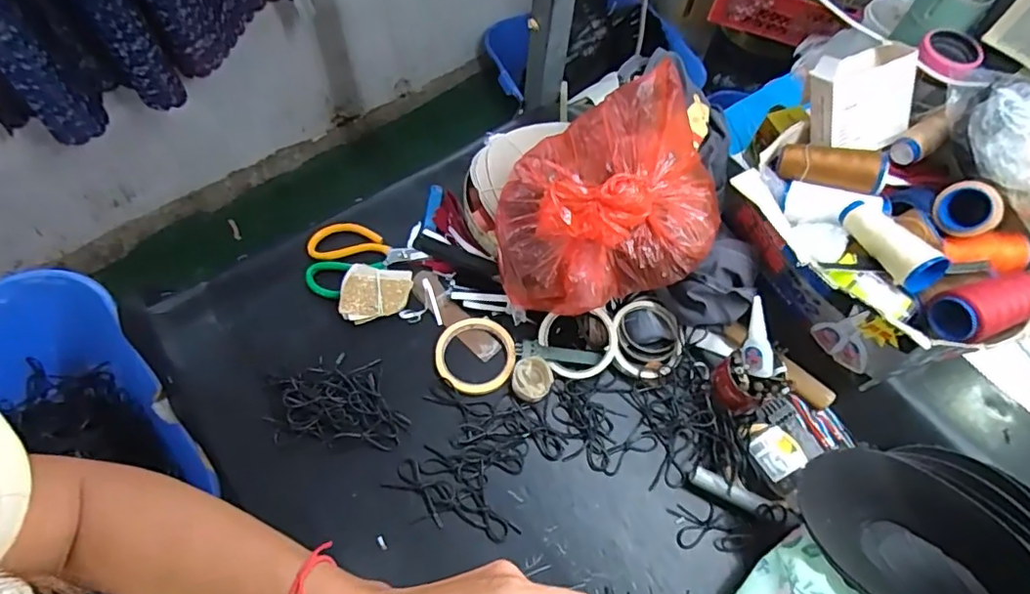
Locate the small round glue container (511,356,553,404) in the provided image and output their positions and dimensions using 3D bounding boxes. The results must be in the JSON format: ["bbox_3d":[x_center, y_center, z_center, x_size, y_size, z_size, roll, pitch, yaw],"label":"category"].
[{"bbox_3d":[0.021,0.095,0.661,0.050,0.018,0.045,-28,67,-17],"label":"small round glue container"}]

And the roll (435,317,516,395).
[{"bbox_3d":[-0.046,0.067,0.677,0.092,0.011,0.098,1,62,-2],"label":"roll"}]

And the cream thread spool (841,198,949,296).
[{"bbox_3d":[0.366,-0.054,0.556,0.043,0.052,0.105,-20,65,-13],"label":"cream thread spool"}]

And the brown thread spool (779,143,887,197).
[{"bbox_3d":[0.346,-0.139,0.622,0.108,0.043,0.043,16,61,23],"label":"brown thread spool"}]

